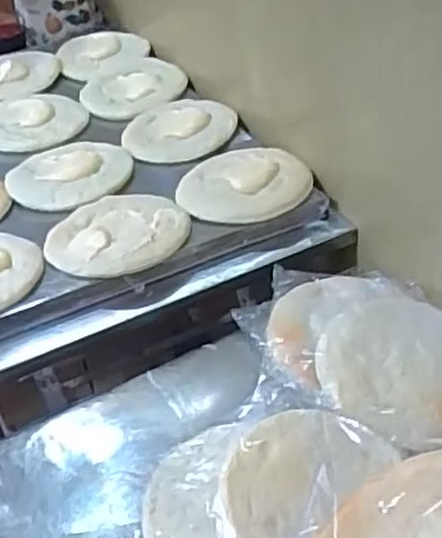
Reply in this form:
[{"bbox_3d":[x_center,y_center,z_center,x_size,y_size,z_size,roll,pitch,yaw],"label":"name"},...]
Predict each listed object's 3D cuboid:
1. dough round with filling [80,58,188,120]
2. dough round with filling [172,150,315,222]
[{"bbox_3d":[-0.177,-0.370,1.403,0.207,0.019,0.218,-4,37,3],"label":"dough round with filling"},{"bbox_3d":[0.034,-0.137,1.064,0.198,0.018,0.192,-4,37,3],"label":"dough round with filling"}]

